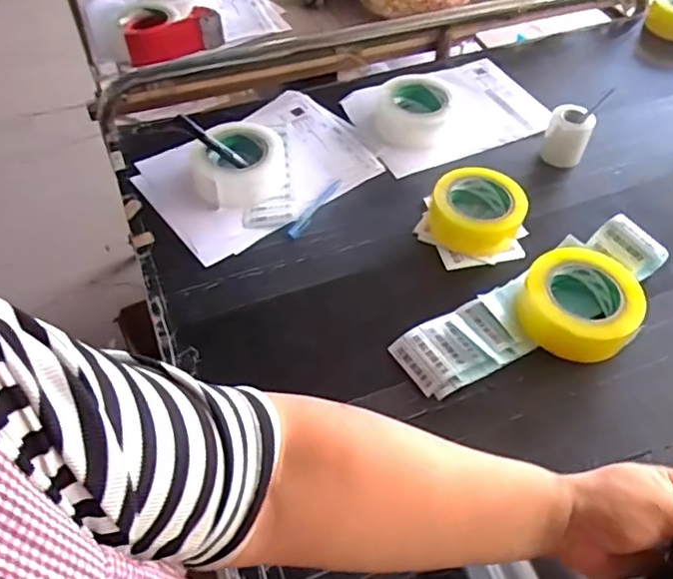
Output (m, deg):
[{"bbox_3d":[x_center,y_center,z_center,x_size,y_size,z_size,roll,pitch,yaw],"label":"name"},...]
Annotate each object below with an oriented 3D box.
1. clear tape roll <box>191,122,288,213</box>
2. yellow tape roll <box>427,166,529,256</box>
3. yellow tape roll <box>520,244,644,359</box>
[{"bbox_3d":[-0.136,-0.175,0.817,0.133,0.050,0.126,4,51,2],"label":"clear tape roll"},{"bbox_3d":[0.181,-0.099,0.755,0.110,0.058,0.110,0,51,-1],"label":"yellow tape roll"},{"bbox_3d":[0.274,0.013,0.666,0.124,0.053,0.130,21,54,15],"label":"yellow tape roll"}]

